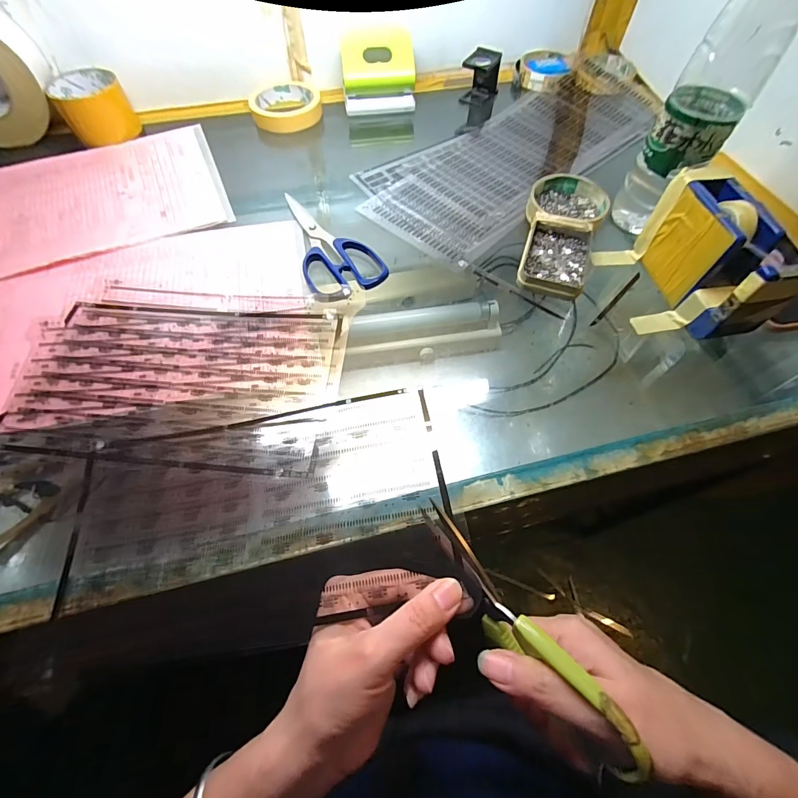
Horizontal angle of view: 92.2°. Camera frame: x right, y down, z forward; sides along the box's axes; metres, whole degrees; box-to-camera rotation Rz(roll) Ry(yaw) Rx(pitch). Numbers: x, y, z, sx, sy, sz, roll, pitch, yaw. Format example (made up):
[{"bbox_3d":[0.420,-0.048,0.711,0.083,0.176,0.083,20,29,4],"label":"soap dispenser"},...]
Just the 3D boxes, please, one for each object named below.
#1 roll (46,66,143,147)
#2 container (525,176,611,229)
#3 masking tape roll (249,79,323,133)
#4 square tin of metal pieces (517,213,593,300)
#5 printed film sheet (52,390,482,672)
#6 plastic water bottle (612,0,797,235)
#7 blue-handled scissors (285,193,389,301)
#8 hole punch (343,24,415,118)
[{"bbox_3d":[-0.389,-0.375,0.494,0.080,0.050,0.080,-29,65,-15],"label":"roll"},{"bbox_3d":[0.183,-0.209,0.421,0.080,0.021,0.089,22,64,12],"label":"container"},{"bbox_3d":[-0.158,-0.411,0.538,0.096,0.024,0.096,0,61,0],"label":"masking tape roll"},{"bbox_3d":[0.158,-0.142,0.386,0.064,0.020,0.096,17,63,9],"label":"square tin of metal pieces"},{"bbox_3d":[-0.095,0.078,0.262,0.254,0.033,0.153,-9,62,-5],"label":"printed film sheet"},{"bbox_3d":[0.266,-0.256,0.330,0.061,0.219,0.071,34,67,17],"label":"plastic water bottle"},{"bbox_3d":[-0.087,-0.165,0.398,0.073,0.011,0.177,-31,66,-16],"label":"blue-handled scissors"},{"bbox_3d":[-0.027,-0.441,0.518,0.094,0.077,0.053,-2,61,-1],"label":"hole punch"}]

